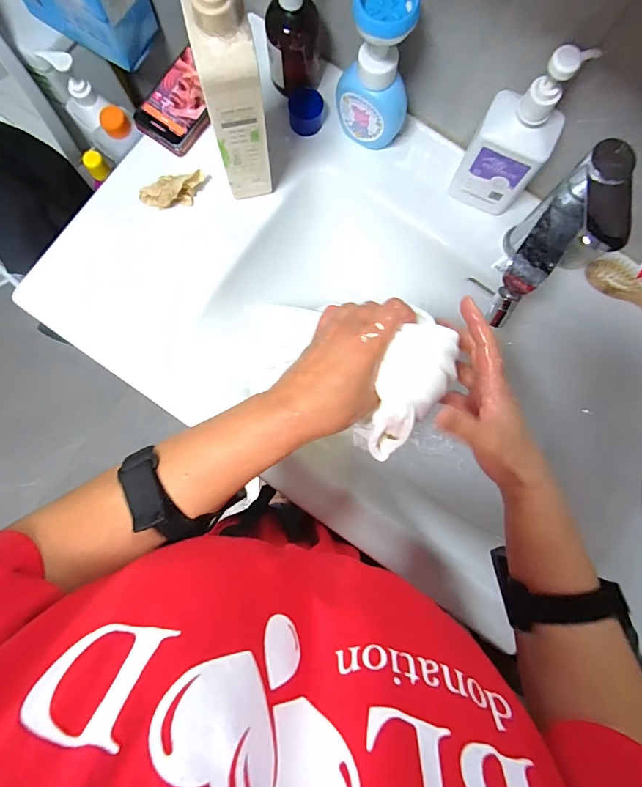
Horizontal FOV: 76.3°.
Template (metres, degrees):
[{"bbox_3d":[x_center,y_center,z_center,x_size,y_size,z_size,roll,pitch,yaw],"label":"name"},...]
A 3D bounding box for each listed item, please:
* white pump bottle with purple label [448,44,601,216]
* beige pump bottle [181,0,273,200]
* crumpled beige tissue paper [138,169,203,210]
[{"bbox_3d":[0.214,-0.279,0.455,0.081,0.204,0.051,25,83,1],"label":"white pump bottle with purple label"},{"bbox_3d":[-0.085,-0.299,0.419,0.062,0.267,0.056,-13,84,-3],"label":"beige pump bottle"},{"bbox_3d":[-0.190,-0.261,0.529,0.084,0.038,0.027,-22,85,-4],"label":"crumpled beige tissue paper"}]

